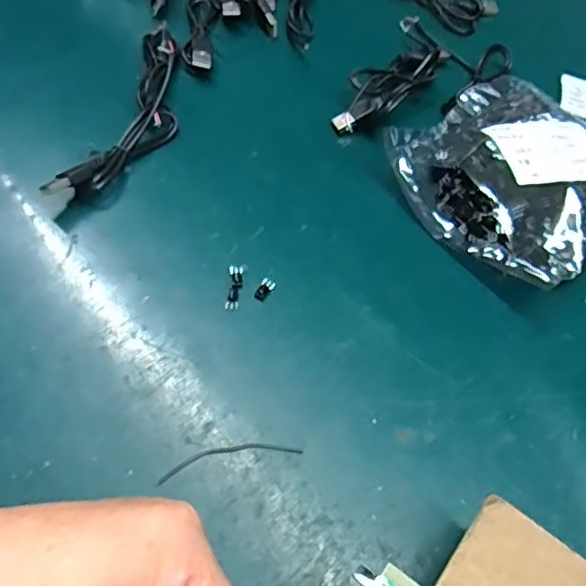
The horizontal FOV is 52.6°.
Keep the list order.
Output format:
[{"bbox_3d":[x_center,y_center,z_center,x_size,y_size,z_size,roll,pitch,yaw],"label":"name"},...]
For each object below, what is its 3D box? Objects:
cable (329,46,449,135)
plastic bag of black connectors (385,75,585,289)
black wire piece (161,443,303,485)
[{"bbox_3d":[0.068,-0.140,0.393,0.110,0.024,0.033,-38,67,-25],"label":"cable"},{"bbox_3d":[0.136,-0.075,0.348,0.137,0.034,0.135,-28,63,-20],"label":"plastic bag of black connectors"},{"bbox_3d":[-0.027,0.070,0.256,0.061,0.004,0.010,-10,58,-11],"label":"black wire piece"}]

